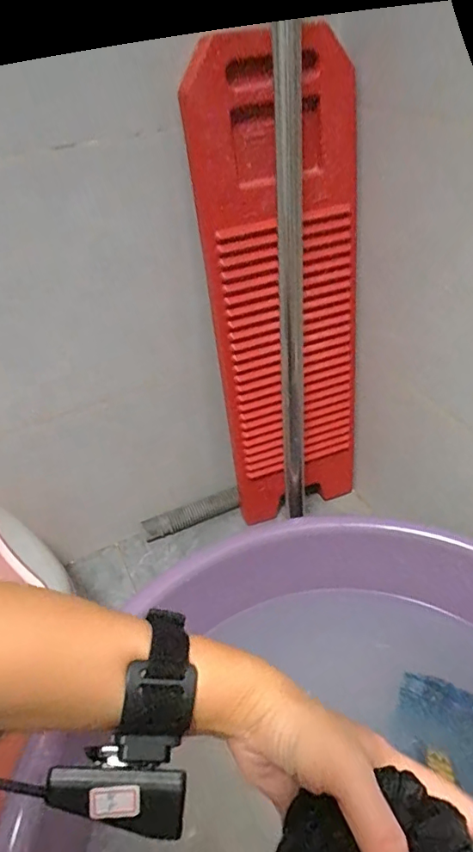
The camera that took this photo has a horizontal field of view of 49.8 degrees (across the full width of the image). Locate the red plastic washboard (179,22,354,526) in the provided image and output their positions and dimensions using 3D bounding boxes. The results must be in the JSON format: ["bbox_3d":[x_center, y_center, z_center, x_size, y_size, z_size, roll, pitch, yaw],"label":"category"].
[{"bbox_3d":[0.064,-0.121,0.662,0.190,0.615,0.032,-18,37,-12],"label":"red plastic washboard"}]

